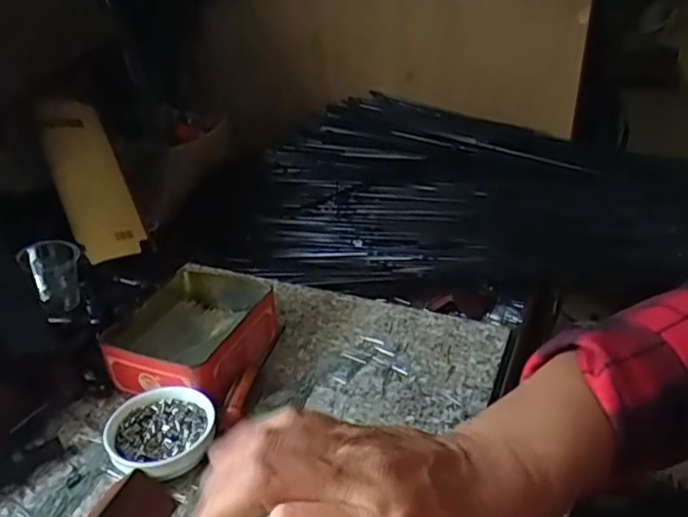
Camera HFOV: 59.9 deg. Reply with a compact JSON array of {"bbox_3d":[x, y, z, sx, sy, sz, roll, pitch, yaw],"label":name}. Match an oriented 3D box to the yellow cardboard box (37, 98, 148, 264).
[{"bbox_3d":[-0.279,-0.085,0.656,0.065,0.032,0.197,-19,74,-28],"label":"yellow cardboard box"}]

